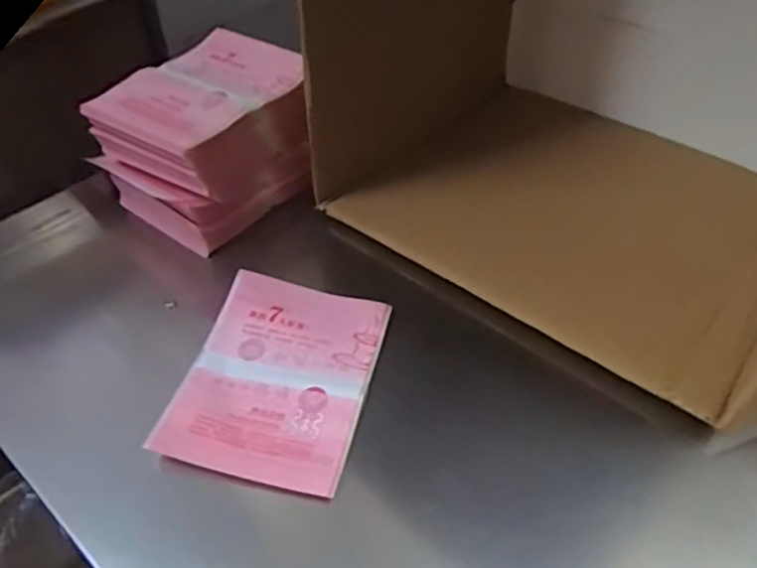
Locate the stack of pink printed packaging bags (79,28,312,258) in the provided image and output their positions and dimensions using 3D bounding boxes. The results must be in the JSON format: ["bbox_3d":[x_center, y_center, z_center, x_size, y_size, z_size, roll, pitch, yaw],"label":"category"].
[{"bbox_3d":[-0.146,-0.137,0.575,0.135,0.099,0.167,27,53,25],"label":"stack of pink printed packaging bags"}]

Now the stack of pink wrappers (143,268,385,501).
[{"bbox_3d":[-0.069,0.064,0.454,0.121,0.018,0.158,10,47,11],"label":"stack of pink wrappers"}]

